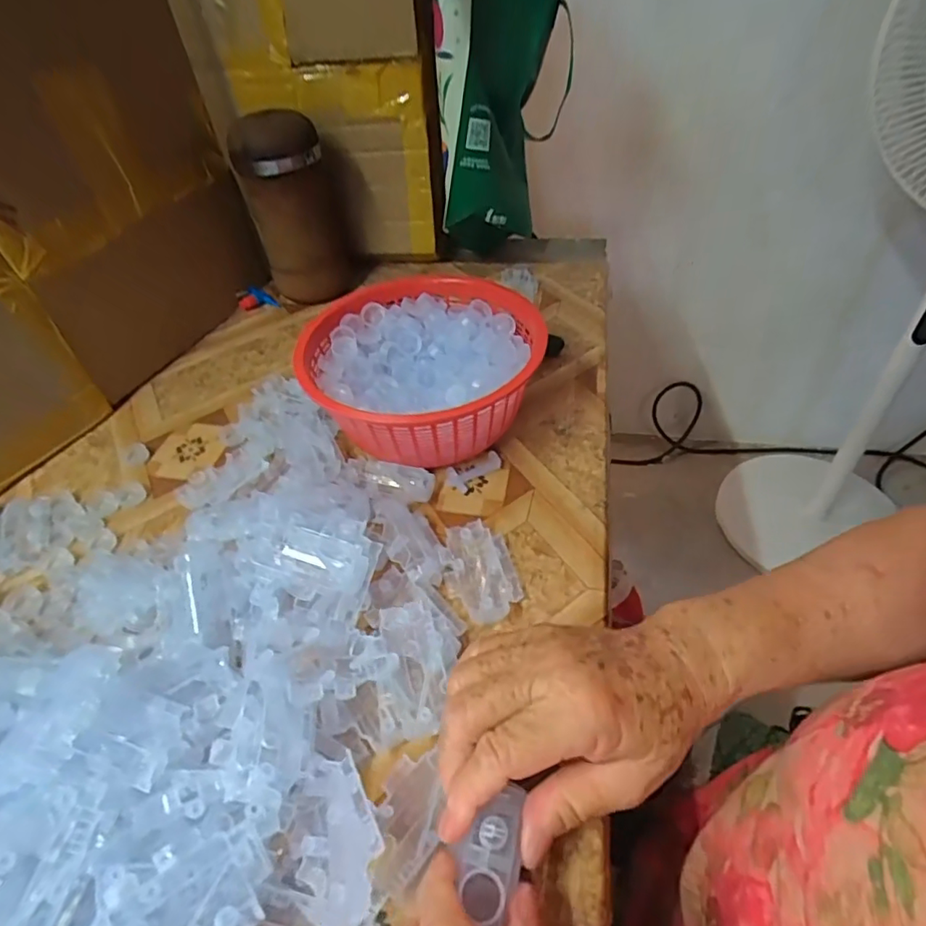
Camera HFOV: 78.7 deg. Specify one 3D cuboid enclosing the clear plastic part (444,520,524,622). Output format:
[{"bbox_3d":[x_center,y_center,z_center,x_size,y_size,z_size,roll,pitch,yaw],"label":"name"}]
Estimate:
[{"bbox_3d":[0.011,0.070,0.364,0.045,0.014,0.068,-12,45,-7],"label":"clear plastic part"}]

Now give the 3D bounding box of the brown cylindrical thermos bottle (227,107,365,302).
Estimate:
[{"bbox_3d":[-0.176,-0.279,0.620,0.088,0.183,0.105,-4,45,1],"label":"brown cylindrical thermos bottle"}]

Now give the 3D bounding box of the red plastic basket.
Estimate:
[{"bbox_3d":[-0.034,-0.068,0.455,0.183,0.080,0.192,1,45,6],"label":"red plastic basket"}]

